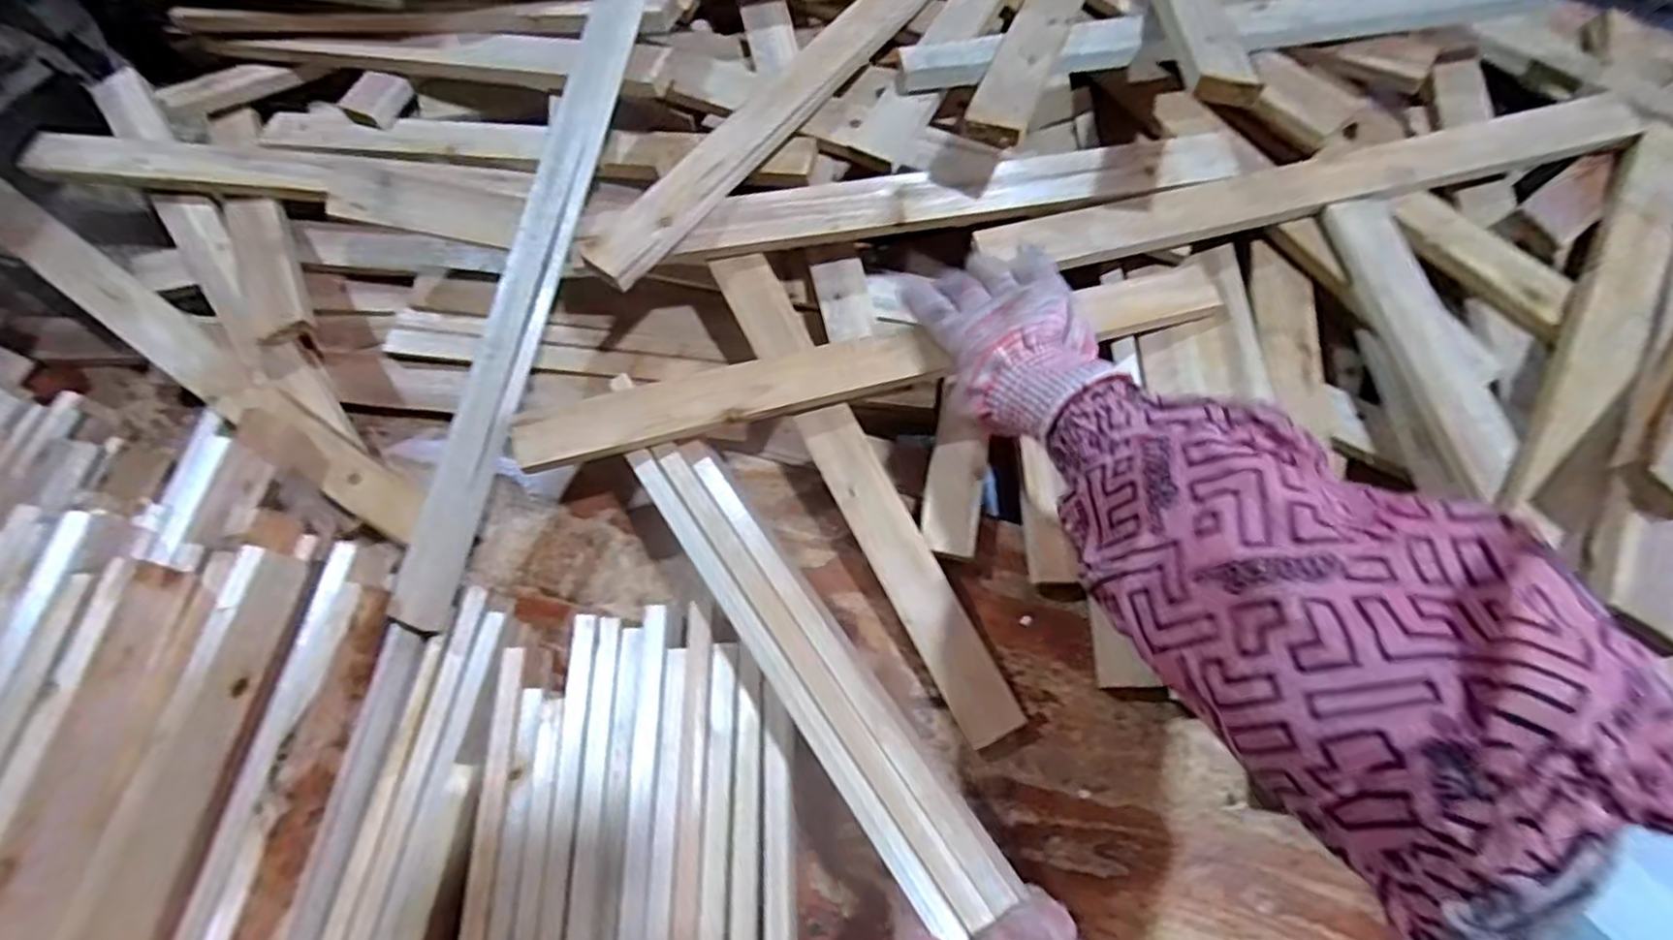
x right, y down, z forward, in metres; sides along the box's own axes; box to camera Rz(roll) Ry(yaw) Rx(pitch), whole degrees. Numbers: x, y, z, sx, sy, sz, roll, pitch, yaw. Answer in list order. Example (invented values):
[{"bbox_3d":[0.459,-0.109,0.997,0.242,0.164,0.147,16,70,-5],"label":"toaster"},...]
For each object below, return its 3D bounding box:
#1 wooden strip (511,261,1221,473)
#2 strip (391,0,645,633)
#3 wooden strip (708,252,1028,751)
[{"bbox_3d":[0.030,-0.079,0.505,0.492,0.021,0.054,-14,66,-6],"label":"wooden strip"},{"bbox_3d":[-0.220,-0.133,0.508,0.051,0.020,0.488,13,82,7],"label":"strip"},{"bbox_3d":[0.017,0.010,0.500,0.039,0.014,0.377,-27,81,-11],"label":"wooden strip"}]

